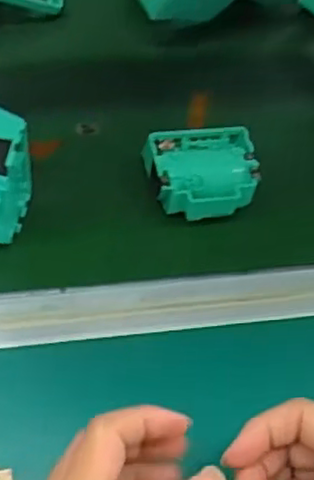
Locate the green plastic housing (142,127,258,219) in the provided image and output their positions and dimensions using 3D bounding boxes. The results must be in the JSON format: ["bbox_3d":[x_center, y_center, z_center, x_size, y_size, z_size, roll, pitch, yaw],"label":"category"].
[{"bbox_3d":[0.032,-0.045,0.495,0.077,0.036,0.063,-6,56,-9],"label":"green plastic housing"}]

